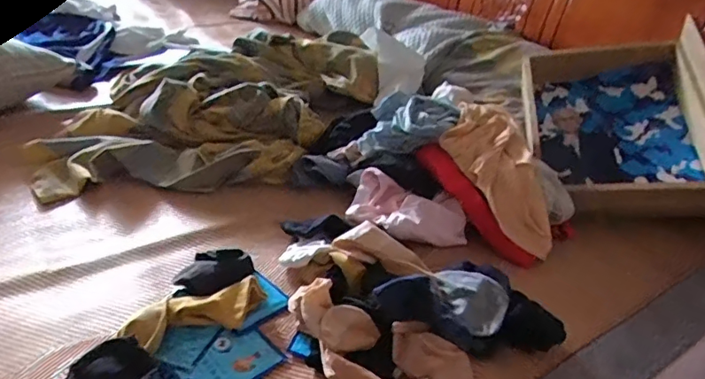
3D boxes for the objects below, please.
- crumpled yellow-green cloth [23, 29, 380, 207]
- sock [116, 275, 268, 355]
[{"bbox_3d":[-0.230,-0.169,1.022,0.704,0.107,0.440,-10,36,-22],"label":"crumpled yellow-green cloth"},{"bbox_3d":[-0.180,0.148,0.605,0.159,0.032,0.052,-14,37,-27],"label":"sock"}]

